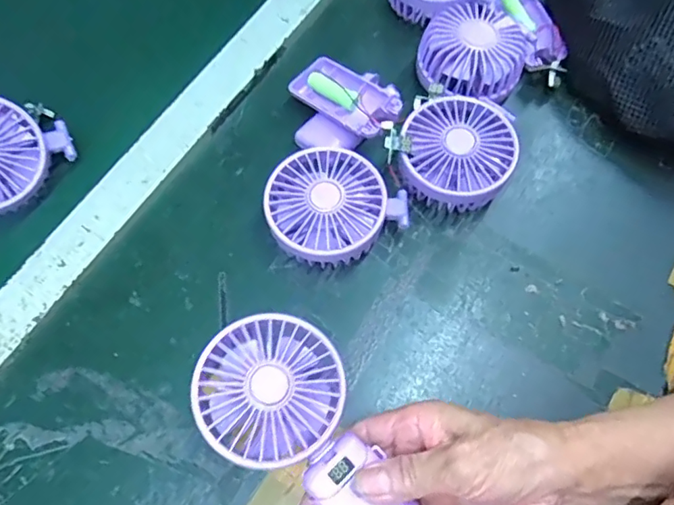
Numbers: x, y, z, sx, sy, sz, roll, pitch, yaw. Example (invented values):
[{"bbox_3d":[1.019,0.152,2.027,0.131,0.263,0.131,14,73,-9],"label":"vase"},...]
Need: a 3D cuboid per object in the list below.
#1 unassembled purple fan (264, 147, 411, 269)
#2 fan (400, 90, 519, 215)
[{"bbox_3d":[-0.006,-0.031,0.395,0.090,0.044,0.084,0,69,0],"label":"unassembled purple fan"},{"bbox_3d":[0.091,-0.075,0.410,0.080,0.046,0.091,12,69,5],"label":"fan"}]

